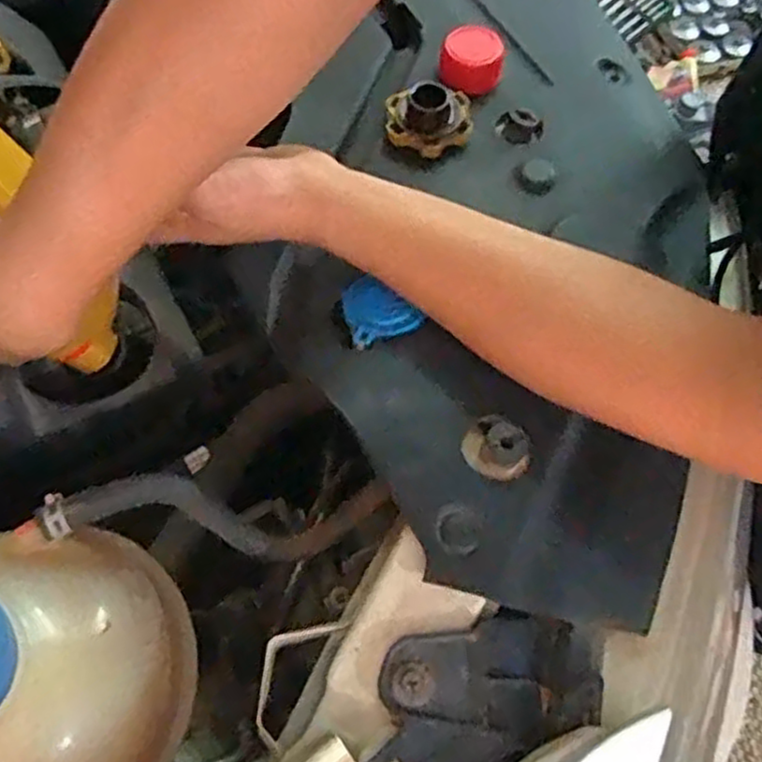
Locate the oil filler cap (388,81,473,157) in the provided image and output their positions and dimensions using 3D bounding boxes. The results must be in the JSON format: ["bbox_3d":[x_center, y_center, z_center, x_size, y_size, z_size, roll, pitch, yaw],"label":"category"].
[{"bbox_3d":[0.034,-0.185,0.507,0.057,0.028,0.053,-2,63,-2],"label":"oil filler cap"}]

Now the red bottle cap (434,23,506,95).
[{"bbox_3d":[0.066,-0.238,0.531,0.047,0.027,0.047,1,63,-1],"label":"red bottle cap"}]

